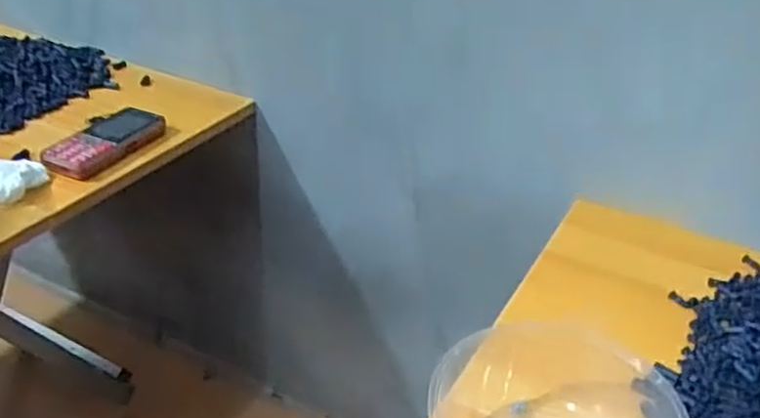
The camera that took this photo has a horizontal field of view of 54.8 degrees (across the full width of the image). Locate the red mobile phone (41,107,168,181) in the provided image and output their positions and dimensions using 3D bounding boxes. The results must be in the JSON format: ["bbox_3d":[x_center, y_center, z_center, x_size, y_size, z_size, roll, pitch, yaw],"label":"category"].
[{"bbox_3d":[-0.286,-0.073,0.766,0.058,0.017,0.126,16,36,20],"label":"red mobile phone"}]

